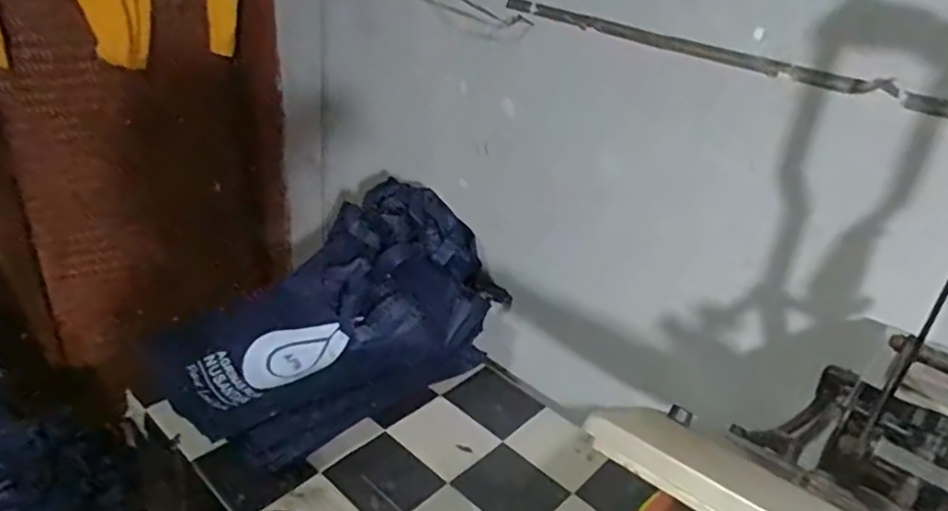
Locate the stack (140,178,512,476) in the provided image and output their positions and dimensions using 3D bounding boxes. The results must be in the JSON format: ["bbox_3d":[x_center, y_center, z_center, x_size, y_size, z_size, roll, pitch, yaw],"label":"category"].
[{"bbox_3d":[-0.202,0.095,1.046,0.548,0.302,0.262,-18,36,-37],"label":"stack"}]

